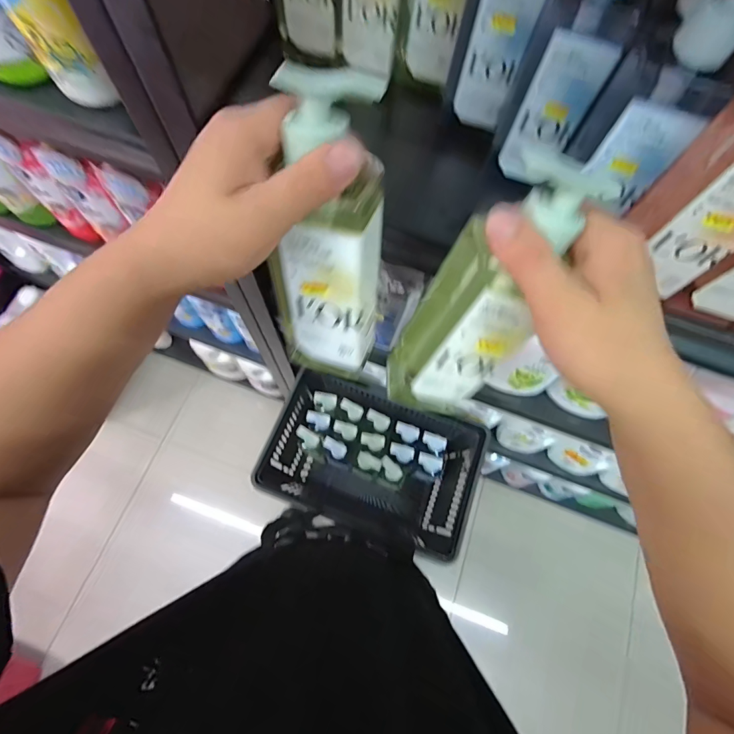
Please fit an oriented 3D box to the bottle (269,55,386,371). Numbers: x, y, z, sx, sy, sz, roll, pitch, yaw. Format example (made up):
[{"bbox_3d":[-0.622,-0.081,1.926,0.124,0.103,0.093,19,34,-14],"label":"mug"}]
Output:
[{"bbox_3d":[-0.027,-0.073,0.270,0.075,0.215,0.042,7,46,0],"label":"bottle"}]

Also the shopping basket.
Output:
[{"bbox_3d":[0.011,0.239,1.004,0.465,0.281,0.310,20,71,4],"label":"shopping basket"}]

